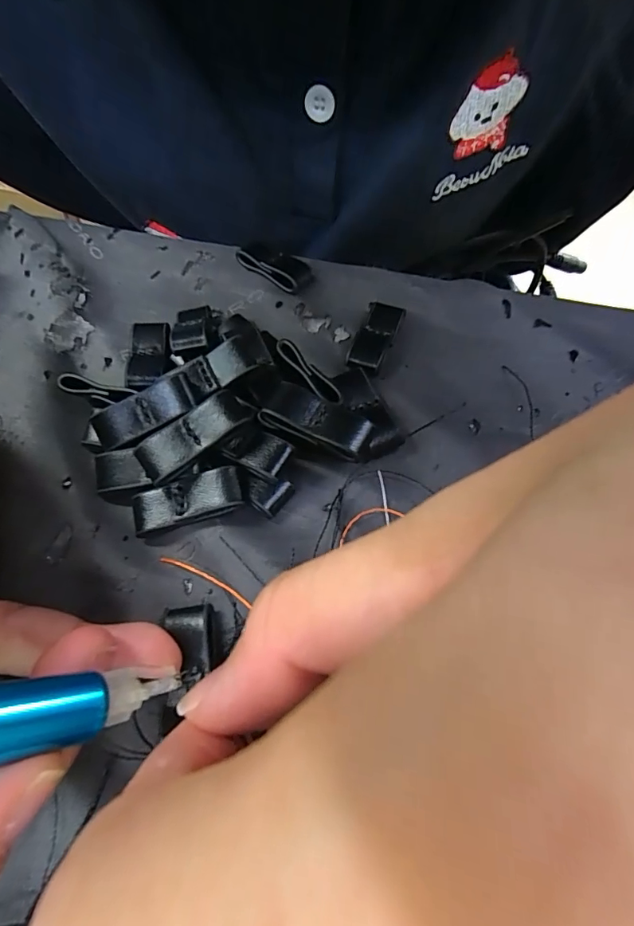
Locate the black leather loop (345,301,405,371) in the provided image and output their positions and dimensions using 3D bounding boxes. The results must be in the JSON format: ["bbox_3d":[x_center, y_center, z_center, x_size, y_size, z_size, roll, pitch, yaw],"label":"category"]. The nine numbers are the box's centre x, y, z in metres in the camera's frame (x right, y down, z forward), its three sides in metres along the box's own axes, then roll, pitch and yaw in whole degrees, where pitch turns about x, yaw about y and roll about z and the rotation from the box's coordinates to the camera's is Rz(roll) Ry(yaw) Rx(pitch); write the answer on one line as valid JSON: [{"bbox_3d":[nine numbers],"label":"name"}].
[{"bbox_3d":[0.018,-0.039,0.140,0.011,0.004,0.027,17,61,10],"label":"black leather loop"}]

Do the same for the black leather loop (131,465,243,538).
[{"bbox_3d":[-0.032,0.010,0.111,0.027,0.008,0.012,-11,60,-7],"label":"black leather loop"}]

